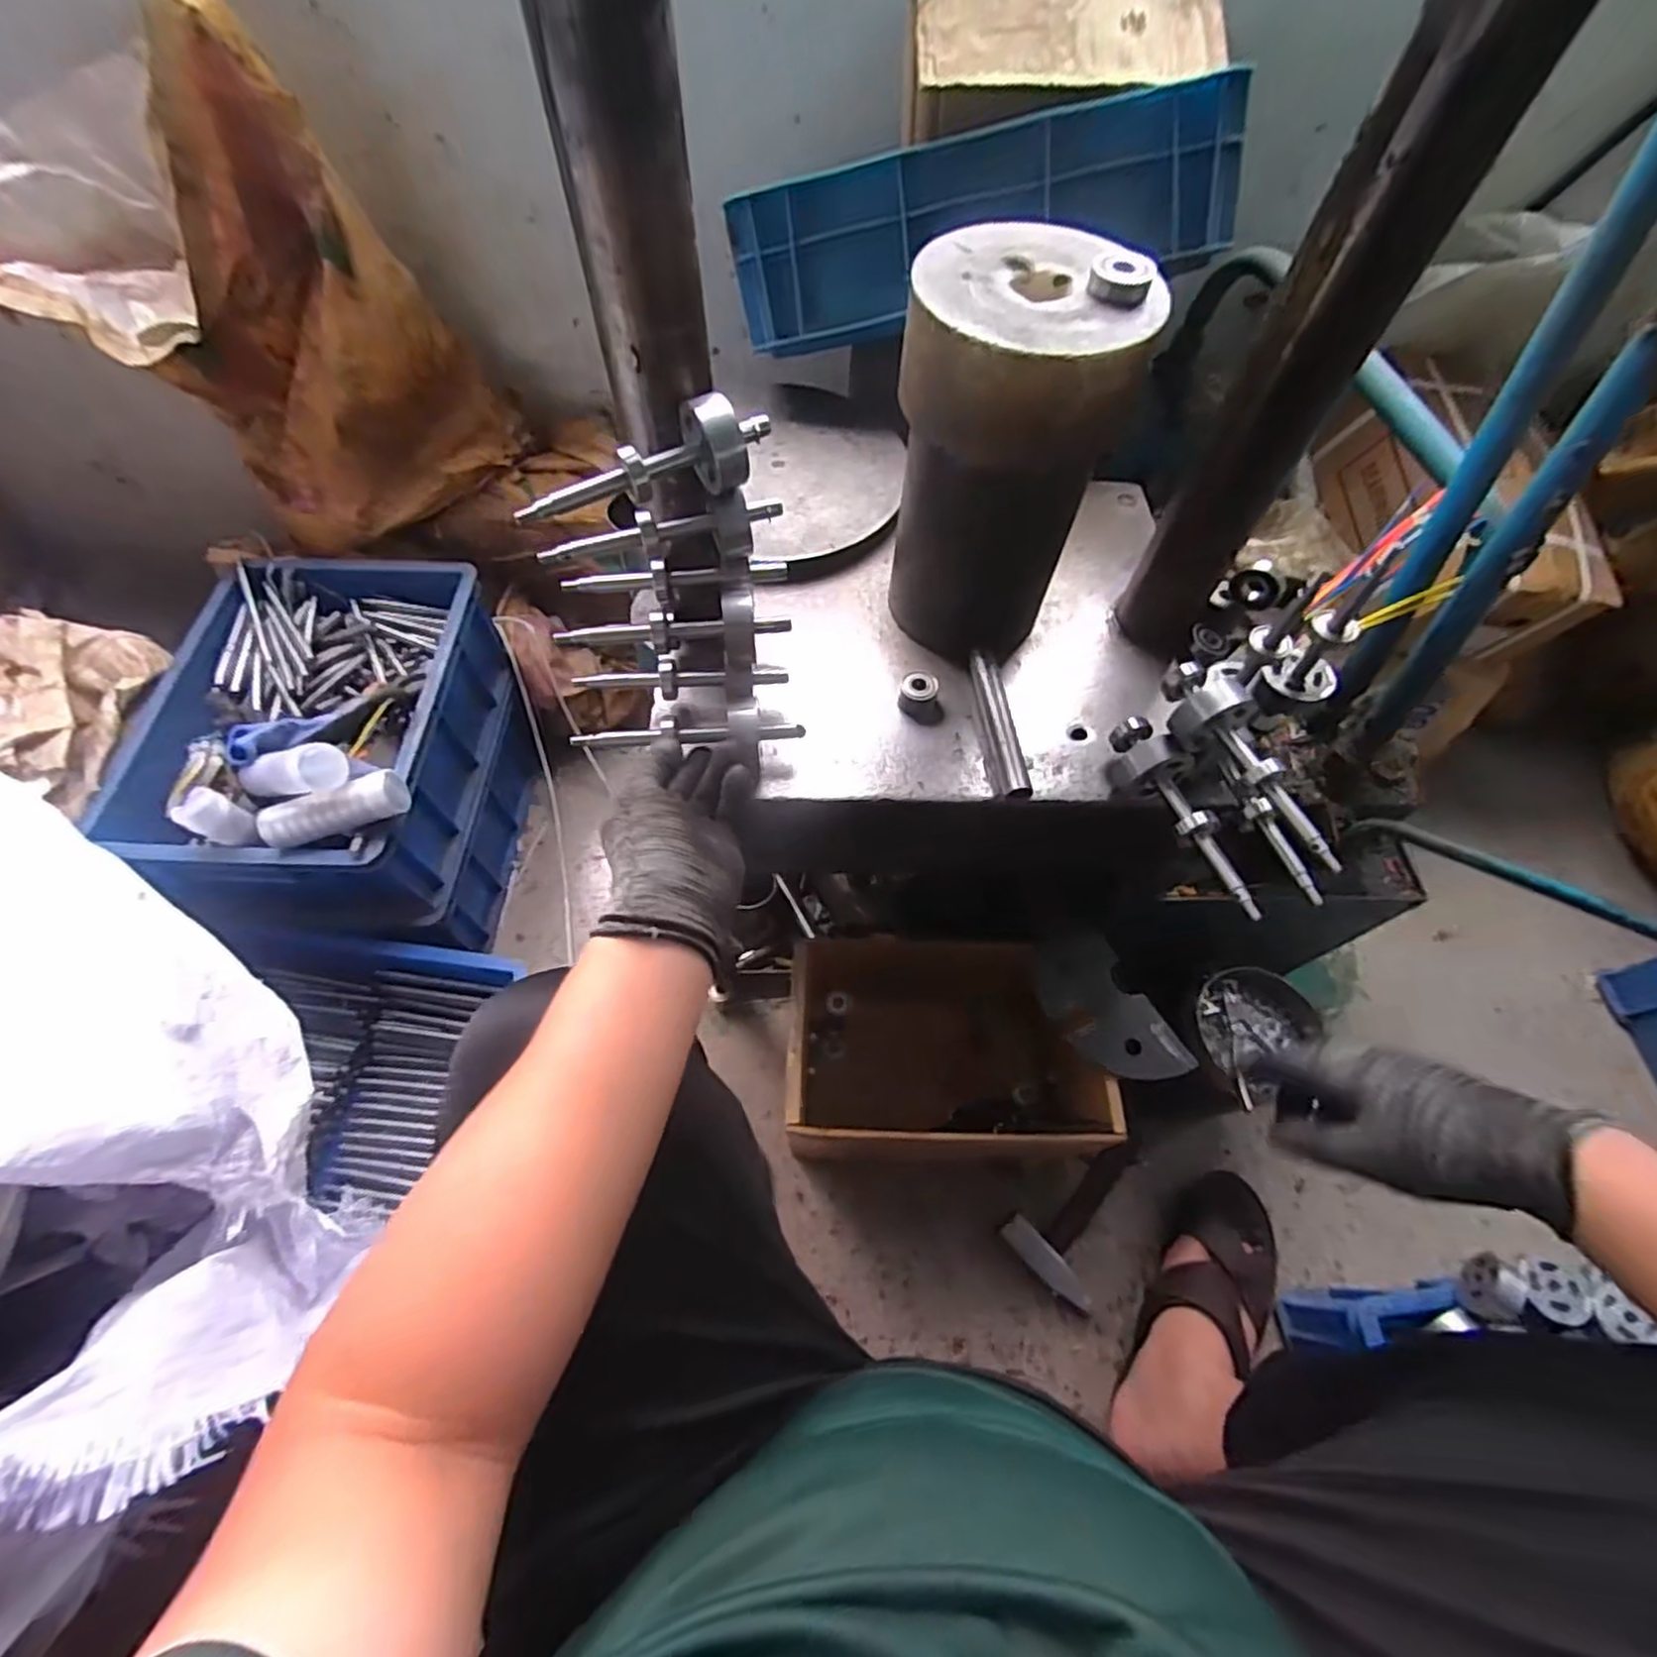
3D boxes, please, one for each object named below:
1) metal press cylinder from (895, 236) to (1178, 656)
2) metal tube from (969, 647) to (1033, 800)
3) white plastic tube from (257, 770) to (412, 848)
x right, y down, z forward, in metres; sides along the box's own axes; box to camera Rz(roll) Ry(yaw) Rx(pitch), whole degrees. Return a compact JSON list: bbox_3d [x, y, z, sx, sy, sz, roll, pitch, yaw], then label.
[{"bbox_3d":[0.115,-0.248,0.512,0.135,0.253,0.122,14,61,6],"label":"metal press cylinder"},{"bbox_3d":[0.133,-0.085,0.561,0.020,0.015,0.135,-5,61,-5],"label":"metal tube"},{"bbox_3d":[-0.466,-0.020,0.671,0.125,0.043,0.035,-18,63,-12],"label":"white plastic tube"}]

